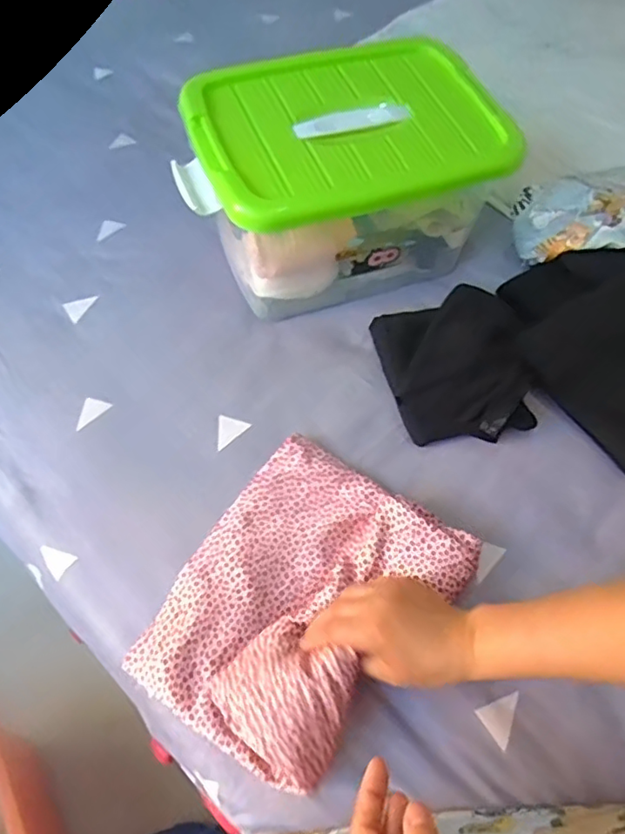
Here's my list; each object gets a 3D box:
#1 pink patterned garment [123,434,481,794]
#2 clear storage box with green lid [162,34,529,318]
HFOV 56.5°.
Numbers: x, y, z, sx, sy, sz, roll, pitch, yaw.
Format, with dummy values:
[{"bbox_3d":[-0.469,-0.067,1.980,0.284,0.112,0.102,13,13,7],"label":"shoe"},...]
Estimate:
[{"bbox_3d":[-0.009,0.156,0.513,0.213,0.054,0.260,31,63,18],"label":"pink patterned garment"},{"bbox_3d":[0.031,-0.274,0.692,0.352,0.194,0.228,-16,59,-10],"label":"clear storage box with green lid"}]

